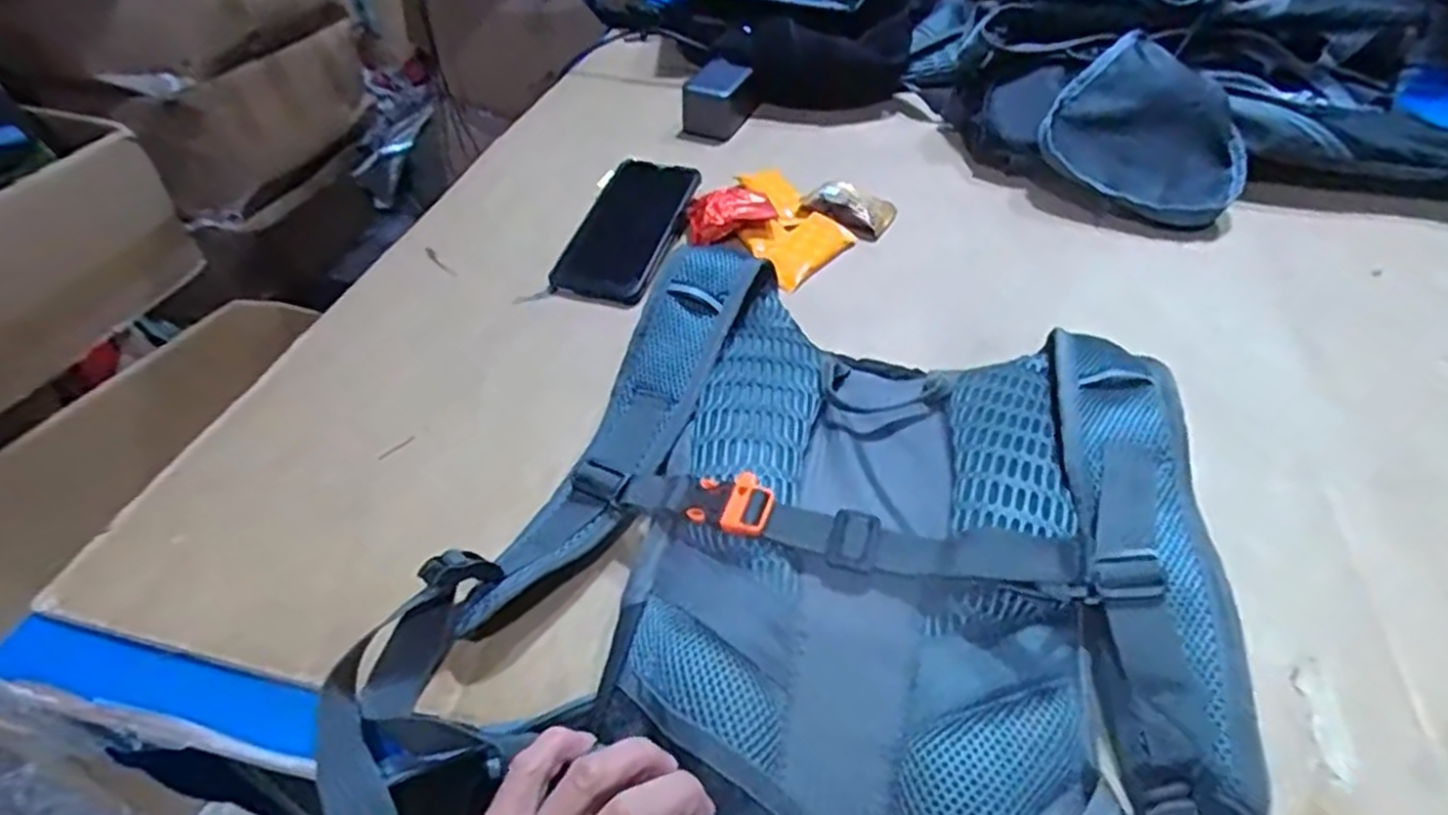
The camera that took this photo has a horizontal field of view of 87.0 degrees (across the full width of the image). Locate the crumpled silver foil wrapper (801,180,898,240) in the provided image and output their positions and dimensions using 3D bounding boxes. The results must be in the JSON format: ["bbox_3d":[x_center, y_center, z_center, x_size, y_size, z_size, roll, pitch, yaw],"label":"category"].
[{"bbox_3d":[0.117,-0.180,0.686,0.063,0.024,0.072,-34,53,-29],"label":"crumpled silver foil wrapper"}]

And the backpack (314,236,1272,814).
[{"bbox_3d":[0.038,0.092,0.368,0.364,0.069,0.413,12,46,14],"label":"backpack"}]

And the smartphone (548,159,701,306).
[{"bbox_3d":[-0.079,-0.153,0.644,0.076,0.014,0.168,15,56,10],"label":"smartphone"}]

